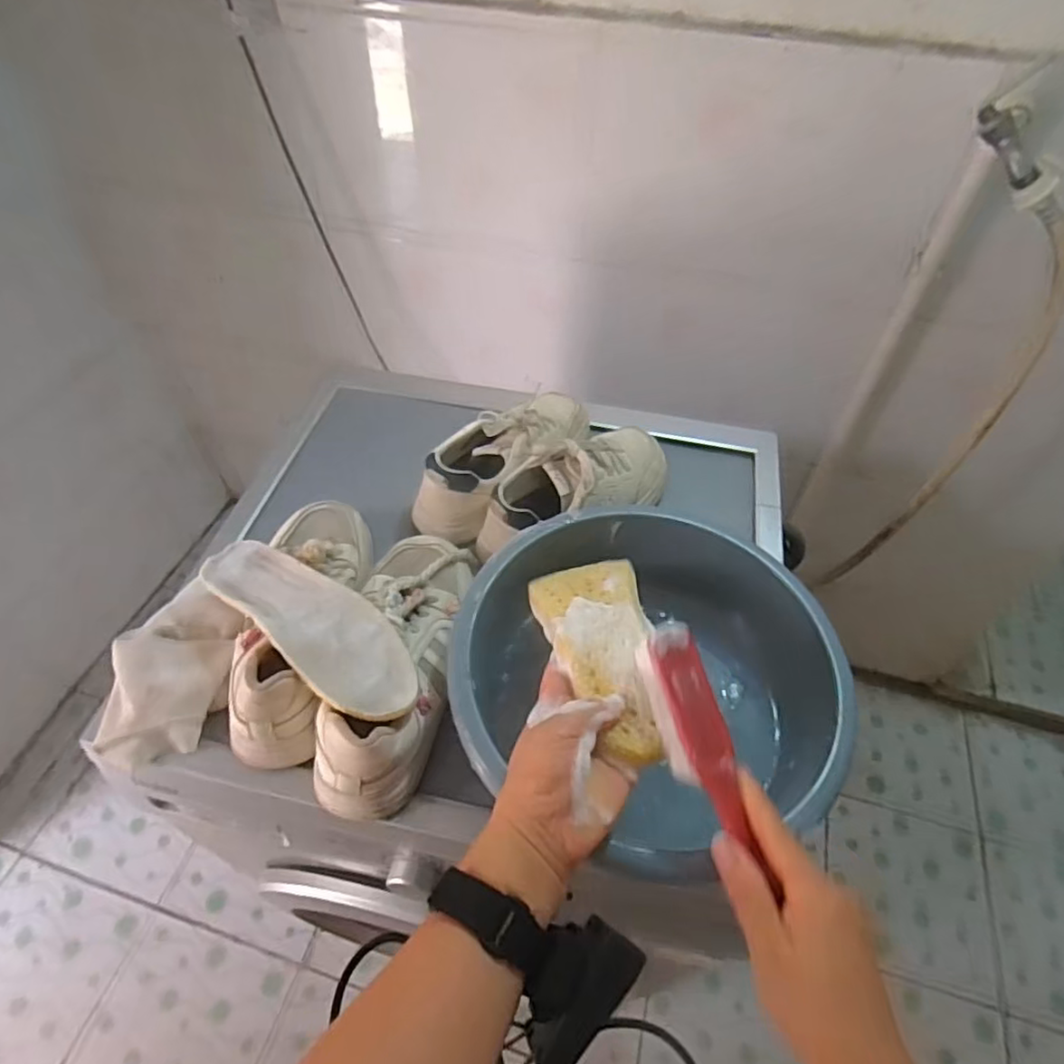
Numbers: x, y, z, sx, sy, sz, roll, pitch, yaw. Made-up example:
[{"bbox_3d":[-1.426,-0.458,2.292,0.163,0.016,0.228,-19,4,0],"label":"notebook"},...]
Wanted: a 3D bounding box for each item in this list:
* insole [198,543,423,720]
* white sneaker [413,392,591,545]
[{"bbox_3d":[-0.182,0.069,0.527,0.239,0.015,0.077,32,49,29],"label":"insole"},{"bbox_3d":[-0.021,-0.088,0.697,0.247,0.082,0.091,-34,59,-26],"label":"white sneaker"}]

